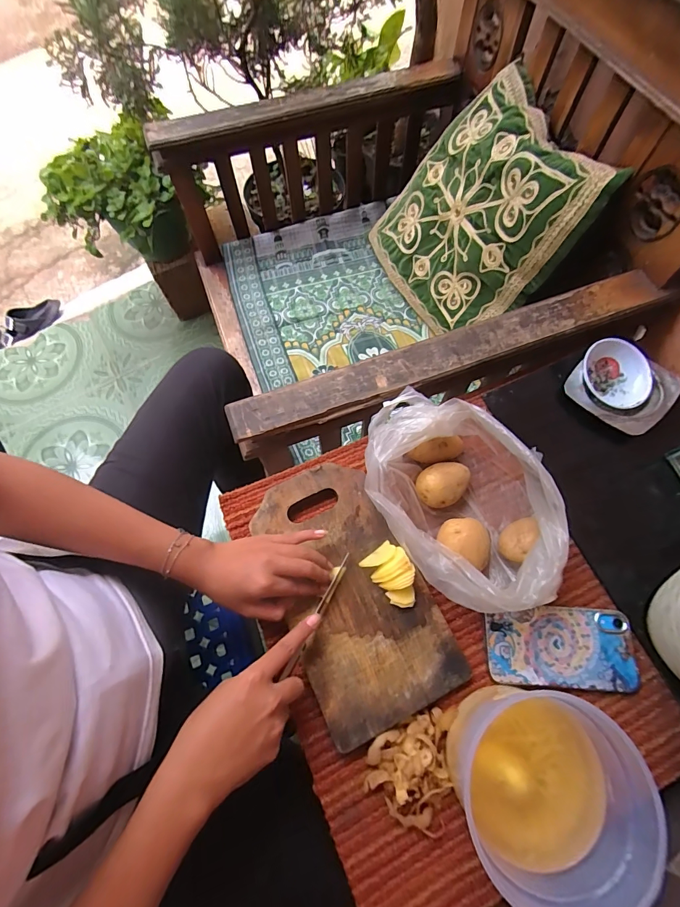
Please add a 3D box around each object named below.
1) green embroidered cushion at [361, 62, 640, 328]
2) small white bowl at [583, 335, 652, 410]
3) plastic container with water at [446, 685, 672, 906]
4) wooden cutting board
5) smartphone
[{"bbox_3d":[0.238,-0.427,0.712,0.084,0.363,0.380,-12,68,-31],"label":"green embroidered cushion"},{"bbox_3d":[0.366,-0.104,0.512,0.089,0.030,0.089,1,83,-8],"label":"small white bowl"},{"bbox_3d":[0.170,0.276,0.329,0.146,0.089,0.135,0,69,0],"label":"plastic container with water"},{"bbox_3d":[0.009,0.141,0.421,0.146,0.011,0.271,-24,71,-9],"label":"wooden cutting board"},{"bbox_3d":[0.235,0.207,0.413,0.154,0.012,0.077,2,69,0],"label":"smartphone"}]

